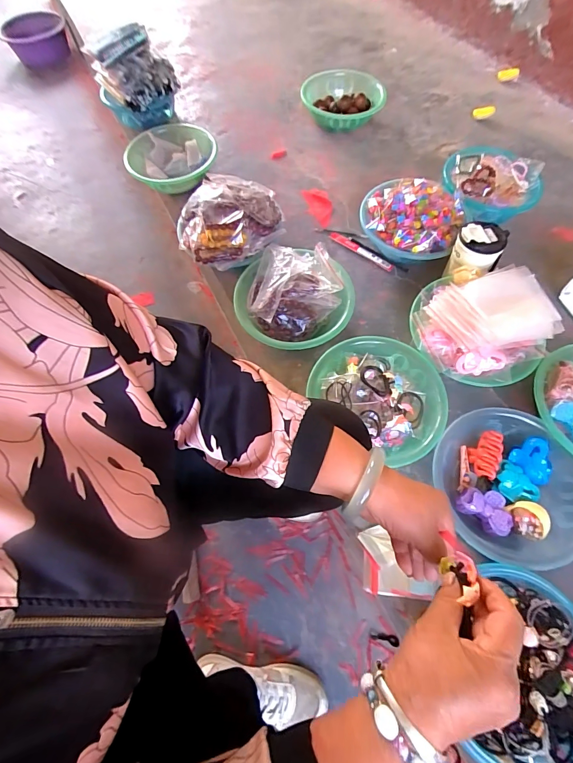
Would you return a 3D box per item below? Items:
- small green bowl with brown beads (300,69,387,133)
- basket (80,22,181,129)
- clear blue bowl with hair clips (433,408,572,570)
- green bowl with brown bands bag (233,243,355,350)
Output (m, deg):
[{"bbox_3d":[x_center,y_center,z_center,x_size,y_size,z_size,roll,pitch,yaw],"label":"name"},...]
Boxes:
[{"bbox_3d":[0.158,-0.796,1.013,0.228,0.083,0.193,4,65,3],"label":"small green bowl with brown beads"},{"bbox_3d":[-0.443,-0.884,1.042,0.157,0.209,0.179,41,72,18],"label":"basket"},{"bbox_3d":[0.363,0.167,0.583,0.217,0.076,0.236,-25,67,-10],"label":"clear blue bowl with hair clips"},{"bbox_3d":[0.016,-0.162,0.732,0.229,0.103,0.230,0,65,1],"label":"green bowl with brown bands bag"}]

